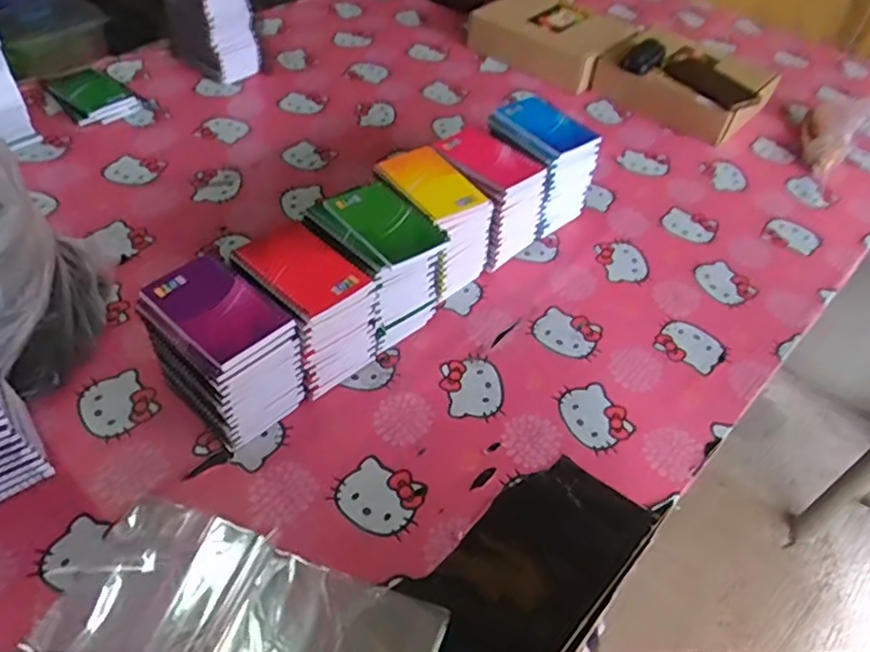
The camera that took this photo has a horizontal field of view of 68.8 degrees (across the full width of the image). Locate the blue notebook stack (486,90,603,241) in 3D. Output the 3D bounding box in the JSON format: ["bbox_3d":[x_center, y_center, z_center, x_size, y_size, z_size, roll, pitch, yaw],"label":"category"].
[{"bbox_3d":[0.146,-0.226,0.906,0.112,0.147,0.136,-32,57,-31],"label":"blue notebook stack"}]

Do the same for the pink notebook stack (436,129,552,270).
[{"bbox_3d":[0.066,-0.174,0.860,0.100,0.131,0.134,-32,57,-31],"label":"pink notebook stack"}]

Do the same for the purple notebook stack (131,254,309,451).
[{"bbox_3d":[-0.208,0.025,0.634,0.128,0.144,0.091,34,52,25],"label":"purple notebook stack"}]

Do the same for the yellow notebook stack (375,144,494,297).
[{"bbox_3d":[0.000,-0.128,0.802,0.123,0.138,0.102,37,54,27],"label":"yellow notebook stack"}]

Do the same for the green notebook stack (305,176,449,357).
[{"bbox_3d":[-0.068,-0.071,0.742,0.110,0.141,0.132,-30,56,-30],"label":"green notebook stack"}]

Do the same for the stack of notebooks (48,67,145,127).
[{"bbox_3d":[-0.575,-0.389,1.066,0.163,0.028,0.106,37,54,27],"label":"stack of notebooks"}]

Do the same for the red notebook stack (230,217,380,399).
[{"bbox_3d":[-0.142,-0.020,0.689,0.132,0.136,0.097,37,54,27],"label":"red notebook stack"}]

